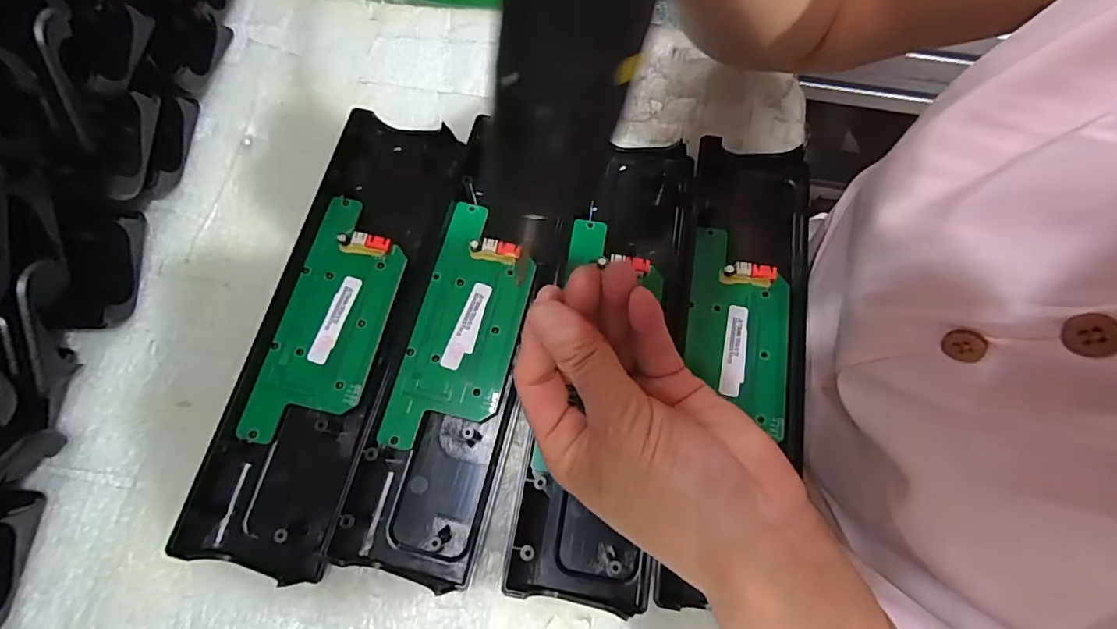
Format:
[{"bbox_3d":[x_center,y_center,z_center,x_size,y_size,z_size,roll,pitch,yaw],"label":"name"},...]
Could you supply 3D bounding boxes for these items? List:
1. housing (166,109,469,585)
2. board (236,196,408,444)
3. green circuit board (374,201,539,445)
[{"bbox_3d":[-0.123,0.001,0.266,0.080,0.019,0.247,12,74,4],"label":"housing"},{"bbox_3d":[-0.121,0.003,0.268,0.052,0.013,0.134,12,74,4],"label":"board"},{"bbox_3d":[-0.050,0.006,0.269,0.057,0.008,0.133,12,74,4],"label":"green circuit board"}]

